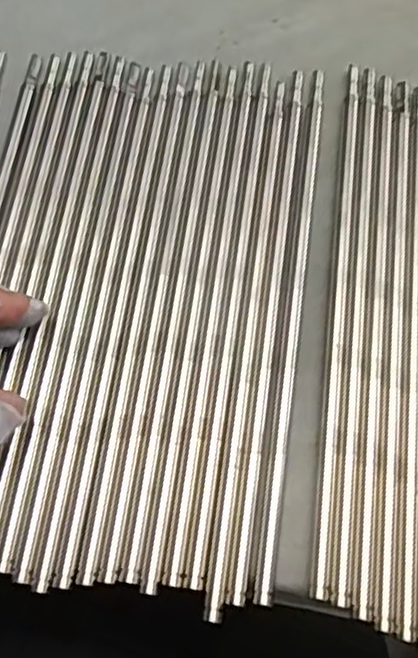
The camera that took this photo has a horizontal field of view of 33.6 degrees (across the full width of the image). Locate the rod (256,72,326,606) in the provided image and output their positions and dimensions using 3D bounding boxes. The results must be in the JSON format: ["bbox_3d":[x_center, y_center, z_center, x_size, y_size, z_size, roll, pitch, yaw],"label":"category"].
[{"bbox_3d":[0.037,-0.010,0.291,0.006,0.004,0.234,7,71,5],"label":"rod"}]

